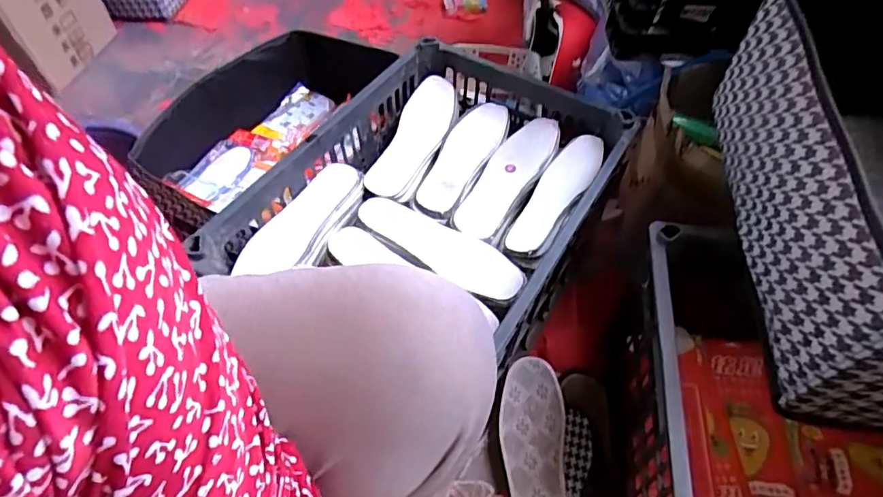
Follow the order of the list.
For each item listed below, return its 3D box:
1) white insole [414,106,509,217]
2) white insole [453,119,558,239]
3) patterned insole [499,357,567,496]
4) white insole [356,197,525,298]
[{"bbox_3d":[0.034,-0.131,0.731,0.067,0.017,0.202,20,57,15],"label":"white insole"},{"bbox_3d":[0.085,-0.096,0.714,0.065,0.028,0.213,28,59,19],"label":"white insole"},{"bbox_3d":[0.114,0.260,0.663,0.078,0.012,0.257,-7,53,13],"label":"patterned insole"},{"bbox_3d":[-0.002,-0.008,0.647,0.220,0.019,0.064,31,60,21],"label":"white insole"}]

